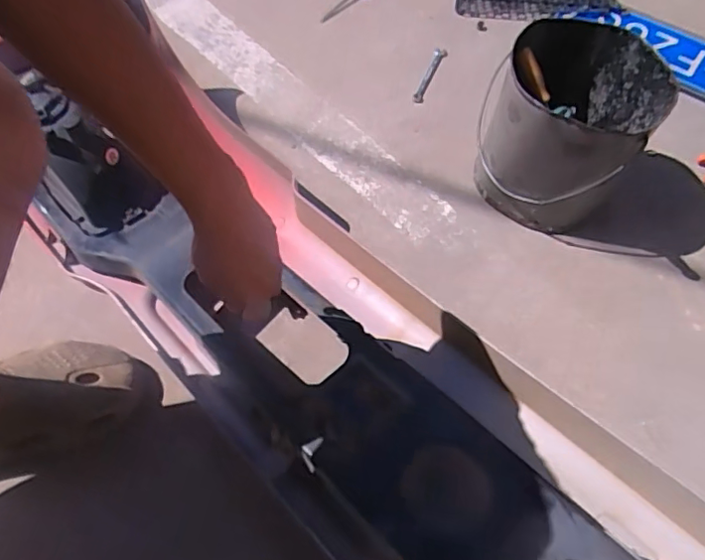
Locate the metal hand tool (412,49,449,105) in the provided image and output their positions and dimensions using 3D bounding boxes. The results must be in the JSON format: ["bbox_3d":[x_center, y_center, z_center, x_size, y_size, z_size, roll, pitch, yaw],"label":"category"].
[{"bbox_3d":[0.148,-0.391,1.078,0.022,0.024,0.148,21,60,11],"label":"metal hand tool"}]

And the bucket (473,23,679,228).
[{"bbox_3d":[0.316,-0.226,0.861,0.217,0.220,0.225,1,59,-1],"label":"bucket"}]

